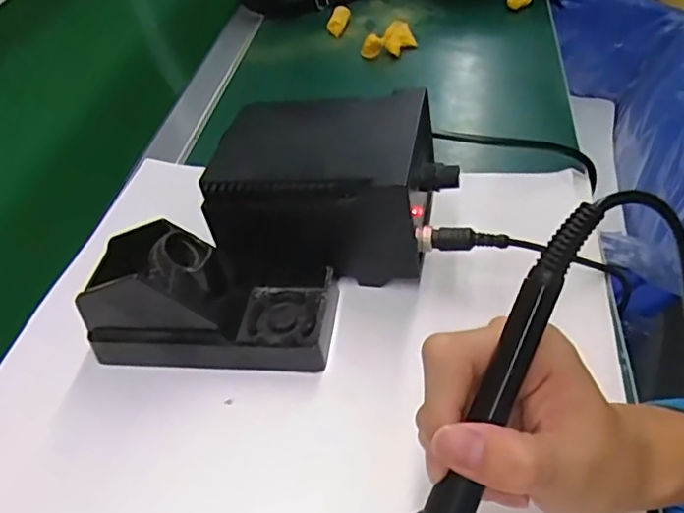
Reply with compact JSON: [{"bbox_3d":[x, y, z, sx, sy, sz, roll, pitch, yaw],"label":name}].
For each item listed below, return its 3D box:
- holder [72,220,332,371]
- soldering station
[{"bbox_3d":[-0.083,0.021,0.373,0.153,0.072,0.073,0,45,9],"label":"holder"},{"bbox_3d":[-0.004,-0.047,0.420,0.157,0.092,0.123,4,46,12],"label":"soldering station"}]

